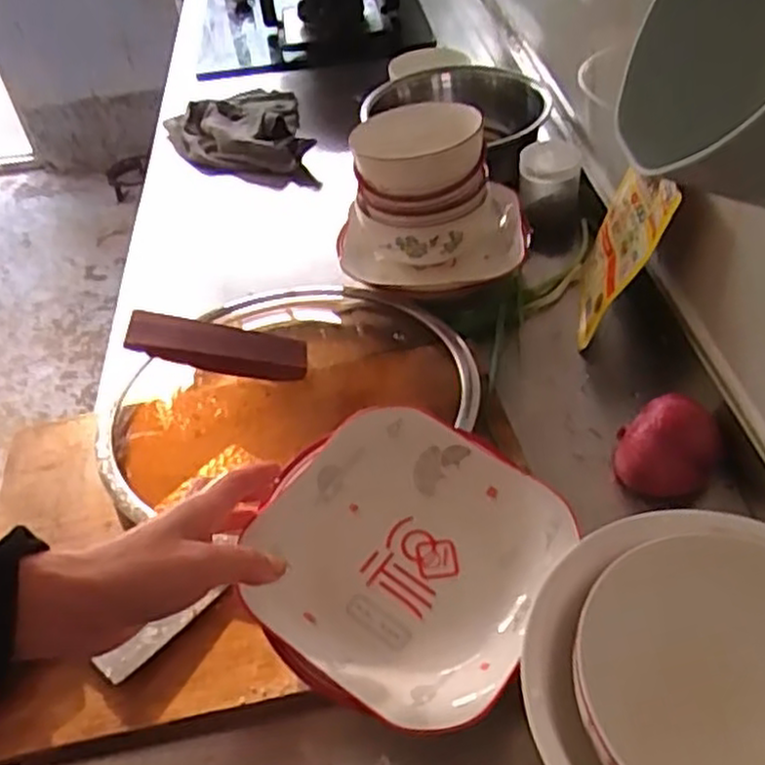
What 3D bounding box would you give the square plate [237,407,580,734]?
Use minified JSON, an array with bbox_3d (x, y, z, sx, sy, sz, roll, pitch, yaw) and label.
[{"bbox_3d":[0.012,0.117,0.506,0.189,0.056,0.195,22,51,26],"label":"square plate"}]

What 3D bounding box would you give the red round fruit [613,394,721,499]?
[{"bbox_3d":[0.229,0.053,0.603,0.076,0.060,0.068,16,49,21],"label":"red round fruit"}]

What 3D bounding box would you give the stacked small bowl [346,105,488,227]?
[{"bbox_3d":[0.036,-0.227,0.767,0.133,0.085,0.113,-3,45,4],"label":"stacked small bowl"}]

